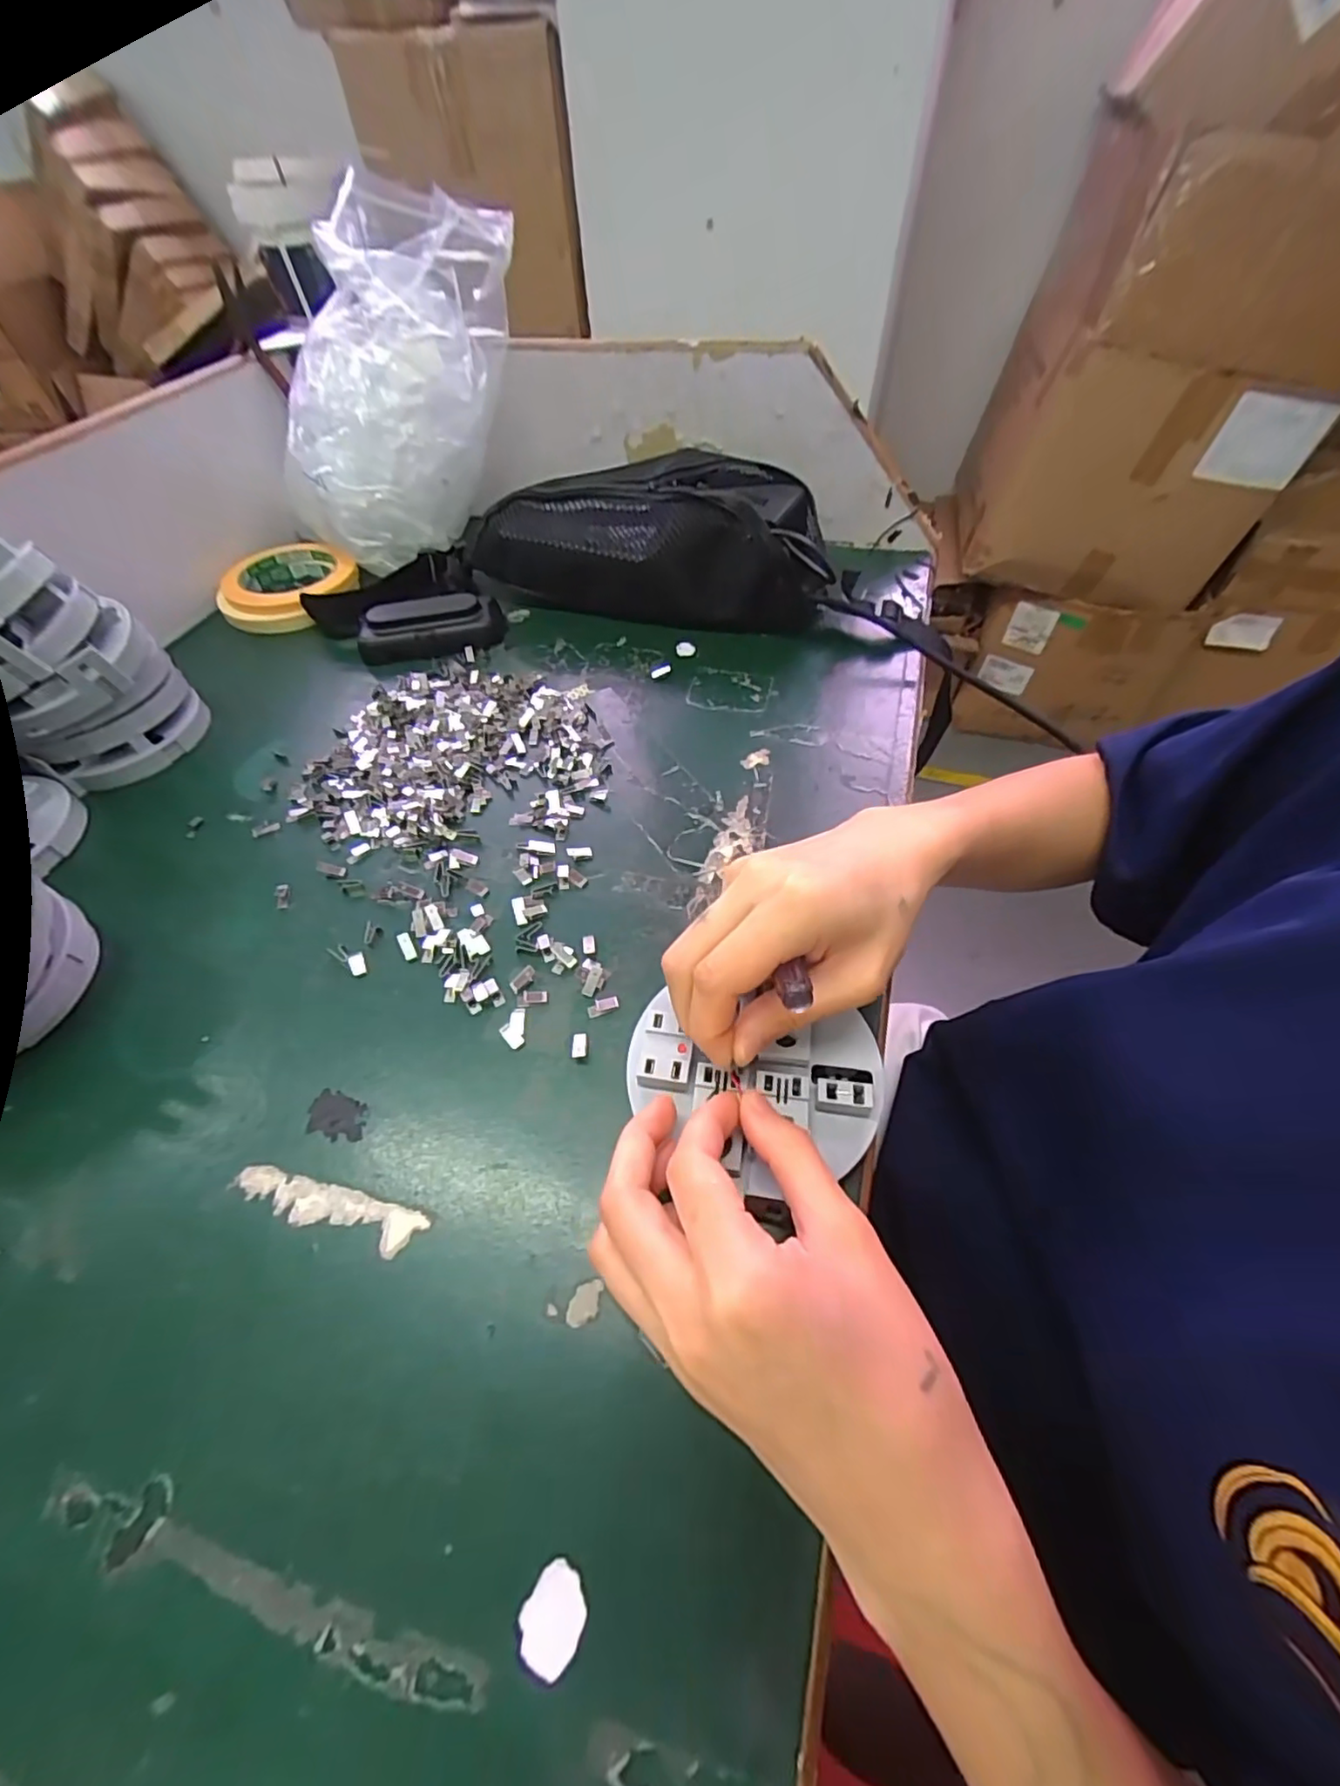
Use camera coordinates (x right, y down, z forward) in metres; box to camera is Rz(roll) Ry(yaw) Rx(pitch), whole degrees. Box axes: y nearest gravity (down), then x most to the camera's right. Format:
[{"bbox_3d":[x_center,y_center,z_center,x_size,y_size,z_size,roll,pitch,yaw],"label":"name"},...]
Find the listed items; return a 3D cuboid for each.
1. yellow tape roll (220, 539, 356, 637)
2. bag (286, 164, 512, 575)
[{"bbox_3d":[-0.321,-0.258,0.527,0.102,0.032,0.102,-1,53,2],"label":"yellow tape roll"},{"bbox_3d":[-0.214,-0.398,0.494,0.131,0.254,0.133,12,33,-35],"label":"bag"}]

